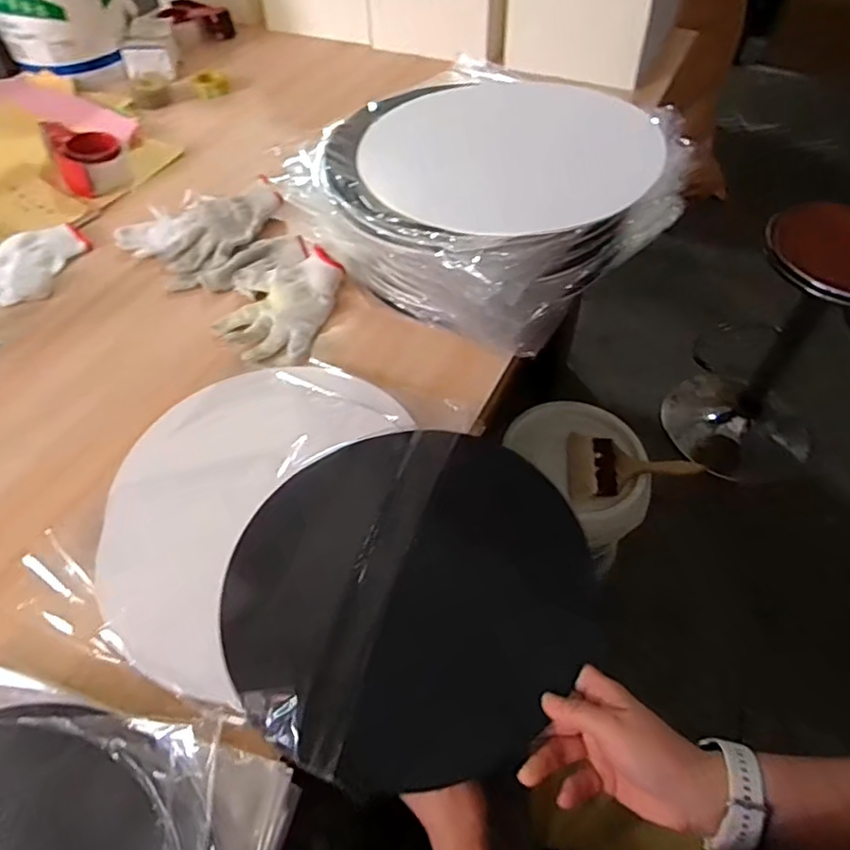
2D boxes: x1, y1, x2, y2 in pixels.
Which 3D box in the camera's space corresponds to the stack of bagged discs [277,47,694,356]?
[{"bbox_3d":[0.068,-0.245,0.698,0.331,0.207,0.347,34,60,24],"label":"stack of bagged discs"}]

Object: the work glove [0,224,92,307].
[{"bbox_3d":[-0.548,-0.207,0.794,0.191,0.019,0.126,-21,54,-15],"label":"work glove"}]

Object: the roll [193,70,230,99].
[{"bbox_3d":[-0.404,-0.650,1.141,0.063,0.024,0.063,-13,52,-9],"label":"roll"}]

